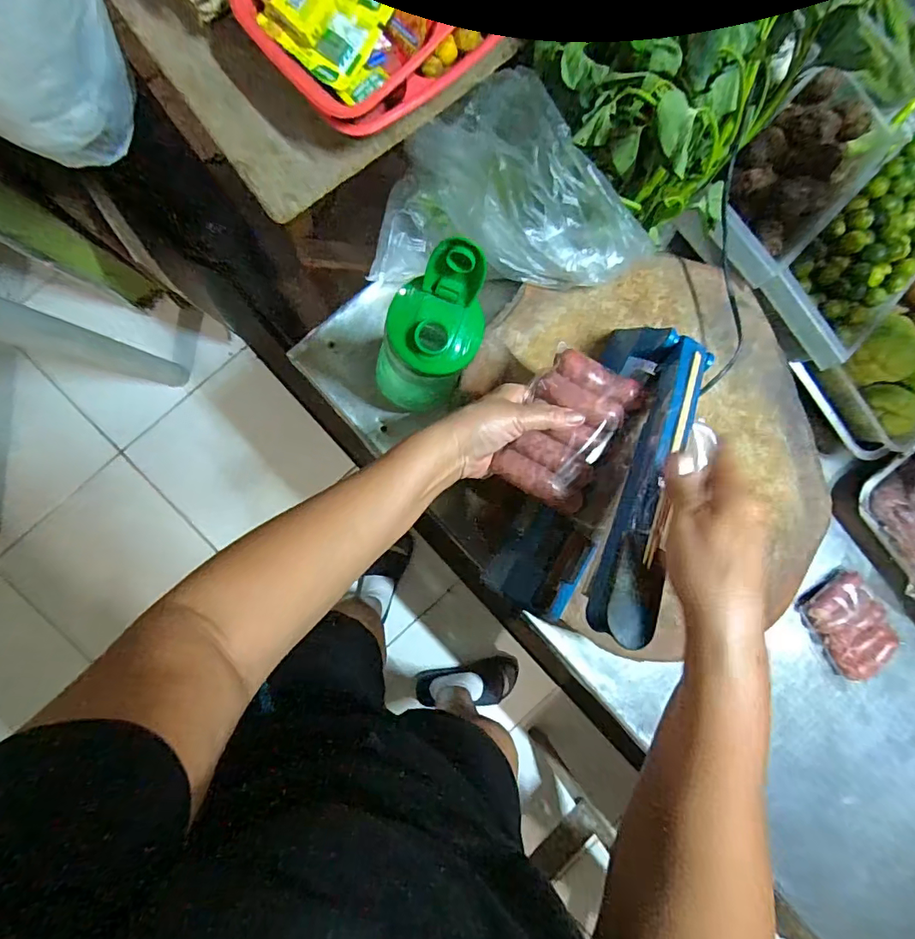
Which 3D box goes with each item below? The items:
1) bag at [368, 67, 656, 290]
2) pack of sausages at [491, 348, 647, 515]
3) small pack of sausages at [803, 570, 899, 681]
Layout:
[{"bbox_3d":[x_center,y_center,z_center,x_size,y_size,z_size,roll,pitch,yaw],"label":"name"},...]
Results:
[{"bbox_3d":[0.058,-0.276,0.493,0.264,0.127,0.172,6,92,-6],"label":"bag"},{"bbox_3d":[0.097,-0.034,0.429,0.082,0.025,0.128,30,89,-6],"label":"pack of sausages"},{"bbox_3d":[0.534,0.212,0.668,0.092,0.030,0.130,-35,95,-3],"label":"small pack of sausages"}]

